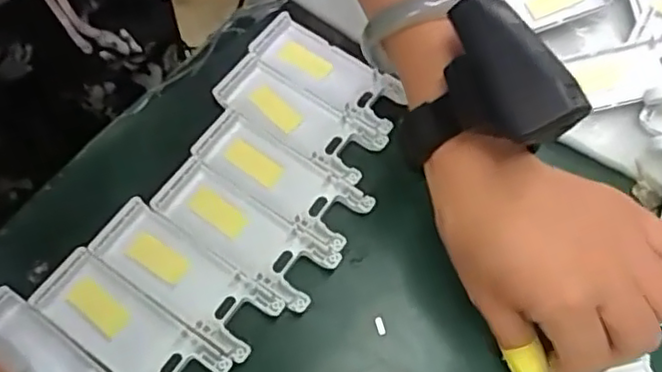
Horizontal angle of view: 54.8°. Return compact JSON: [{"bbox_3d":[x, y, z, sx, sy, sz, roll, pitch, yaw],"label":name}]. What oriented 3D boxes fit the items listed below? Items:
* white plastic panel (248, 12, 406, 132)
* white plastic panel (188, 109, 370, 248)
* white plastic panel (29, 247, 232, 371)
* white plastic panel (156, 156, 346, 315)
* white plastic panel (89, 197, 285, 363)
[{"bbox_3d":[0.000,-0.073,0.406,0.102,0.008,0.038,32,68,13],"label":"white plastic panel"},{"bbox_3d":[-0.029,-0.004,0.373,0.104,0.009,0.039,34,68,13],"label":"white plastic panel"},{"bbox_3d":[-0.104,0.076,0.331,0.104,0.008,0.038,34,68,13],"label":"white plastic panel"},{"bbox_3d":[-0.049,0.027,0.359,0.104,0.011,0.038,33,68,13],"label":"white plastic panel"},{"bbox_3d":[-0.079,0.049,0.345,0.104,0.007,0.038,34,68,14],"label":"white plastic panel"}]

